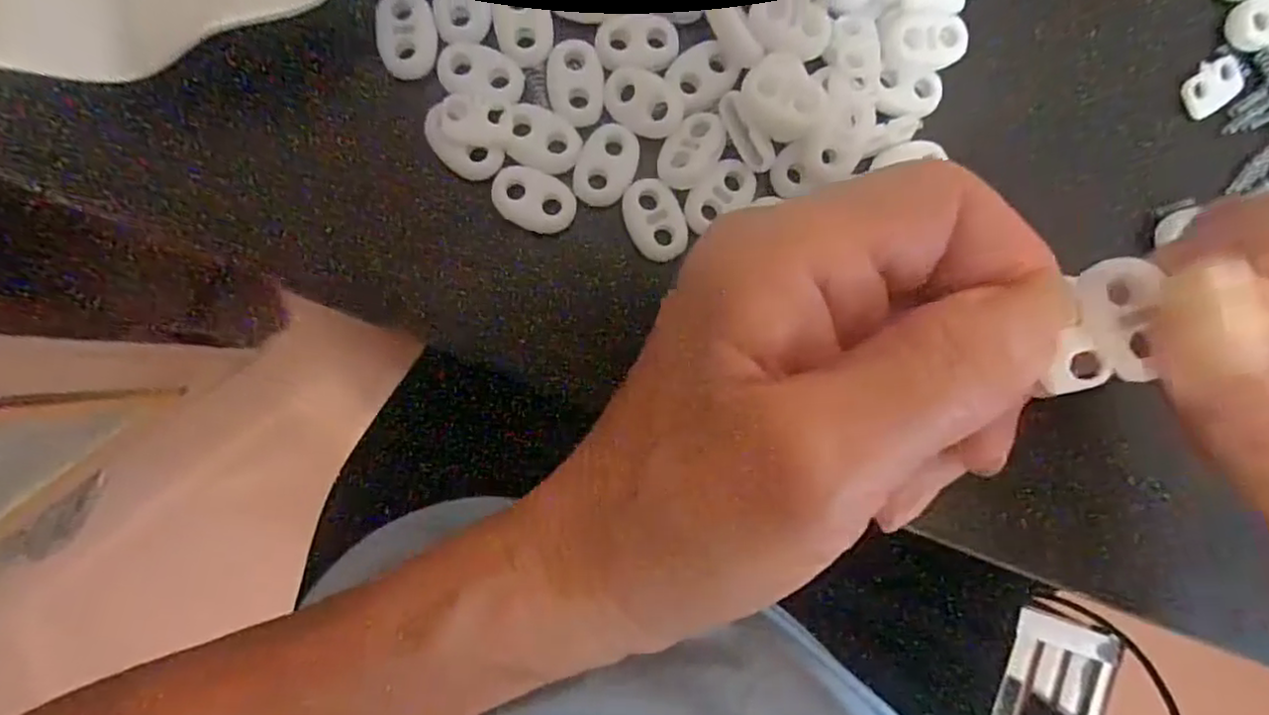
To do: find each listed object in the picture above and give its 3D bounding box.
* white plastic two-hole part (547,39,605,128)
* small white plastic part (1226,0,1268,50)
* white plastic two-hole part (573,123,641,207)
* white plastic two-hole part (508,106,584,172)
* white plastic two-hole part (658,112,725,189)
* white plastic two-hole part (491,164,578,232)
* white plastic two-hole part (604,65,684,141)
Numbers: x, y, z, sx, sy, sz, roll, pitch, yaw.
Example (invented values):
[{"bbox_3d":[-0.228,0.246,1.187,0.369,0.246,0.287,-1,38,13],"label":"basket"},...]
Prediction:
[{"bbox_3d":[-0.015,-0.073,0.178,0.014,0.004,0.022,-3,90,-6],"label":"white plastic two-hole part"},{"bbox_3d":[0.189,-0.101,0.201,0.022,0.005,0.015,-21,91,-4],"label":"small white plastic part"},{"bbox_3d":[-0.007,-0.051,0.179,0.015,0.004,0.022,22,88,-5],"label":"white plastic two-hole part"},{"bbox_3d":[-0.024,-0.058,0.176,0.020,0.004,0.016,17,88,-5],"label":"white plastic two-hole part"},{"bbox_3d":[0.016,-0.055,0.179,0.014,0.005,0.021,38,86,-4],"label":"white plastic two-hole part"},{"bbox_3d":[-0.027,-0.042,0.178,0.022,0.004,0.015,18,88,-5],"label":"white plastic two-hole part"},{"bbox_3d":[0.003,-0.069,0.179,0.022,0.004,0.016,36,87,-4],"label":"white plastic two-hole part"}]

